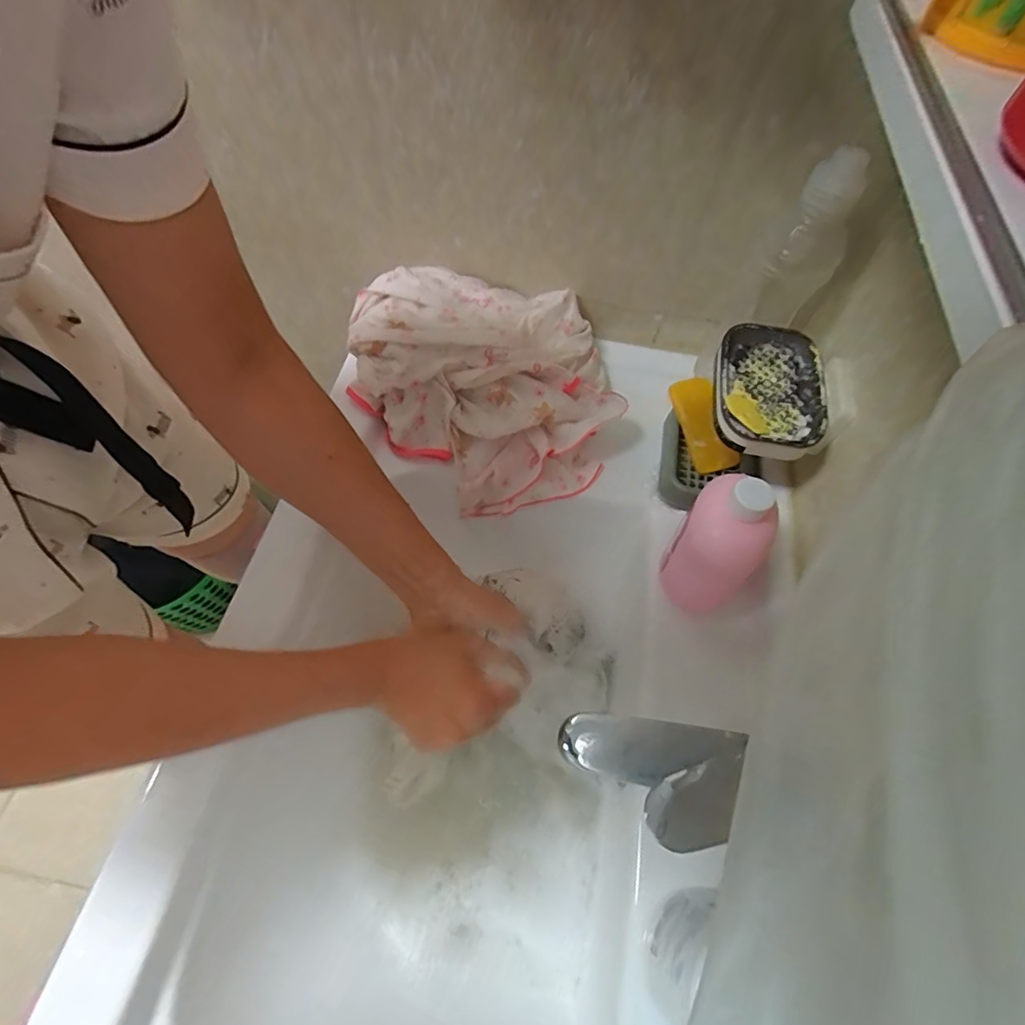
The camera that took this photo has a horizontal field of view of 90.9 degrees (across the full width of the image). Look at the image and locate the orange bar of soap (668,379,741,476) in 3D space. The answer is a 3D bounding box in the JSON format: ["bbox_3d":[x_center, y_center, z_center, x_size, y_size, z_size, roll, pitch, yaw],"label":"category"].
[{"bbox_3d":[0.196,-0.091,0.518,0.022,0.042,0.101,-9,76,-38],"label":"orange bar of soap"}]

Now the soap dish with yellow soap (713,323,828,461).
[{"bbox_3d":[0.225,-0.109,0.446,0.087,0.022,0.130,14,62,3],"label":"soap dish with yellow soap"}]

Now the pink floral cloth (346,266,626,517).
[{"bbox_3d":[-0.027,-0.138,0.537,0.286,0.129,0.212,34,65,14],"label":"pink floral cloth"}]

